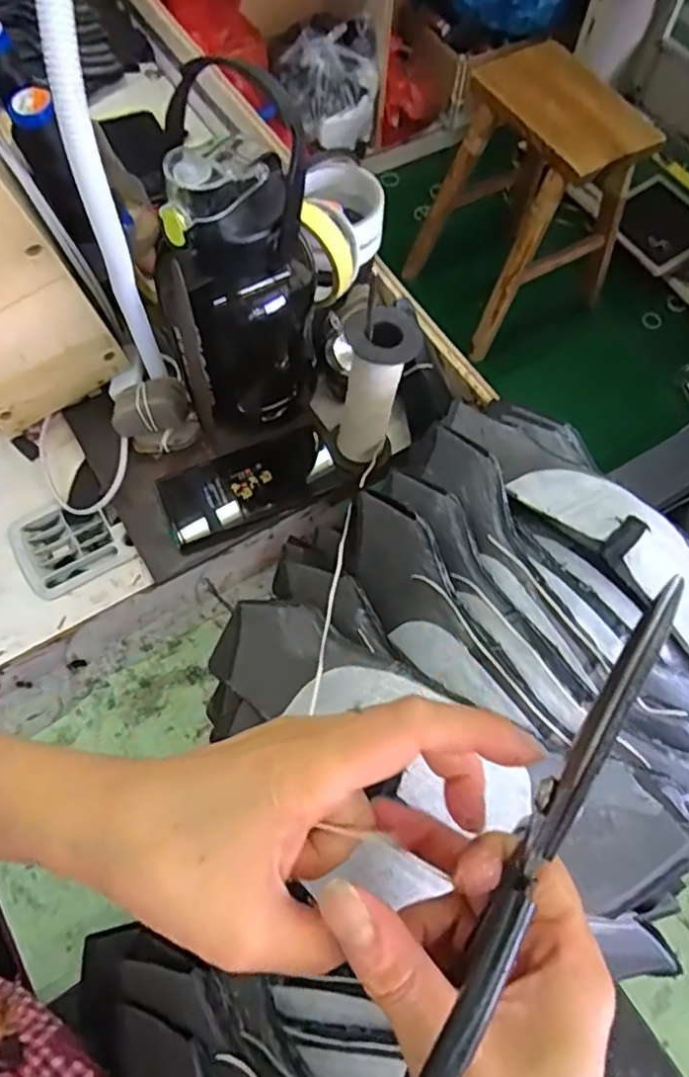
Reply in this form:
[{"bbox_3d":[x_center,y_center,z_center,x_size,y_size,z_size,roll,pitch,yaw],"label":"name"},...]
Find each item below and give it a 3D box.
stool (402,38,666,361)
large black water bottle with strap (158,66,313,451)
[{"bbox_3d":[0.432,-0.788,1.491,0.444,0.450,0.376,-36,71,-16],"label":"stool"},{"bbox_3d":[-0.082,-0.198,0.494,0.114,0.256,0.107,-3,66,-3],"label":"large black water bottle with strap"}]

